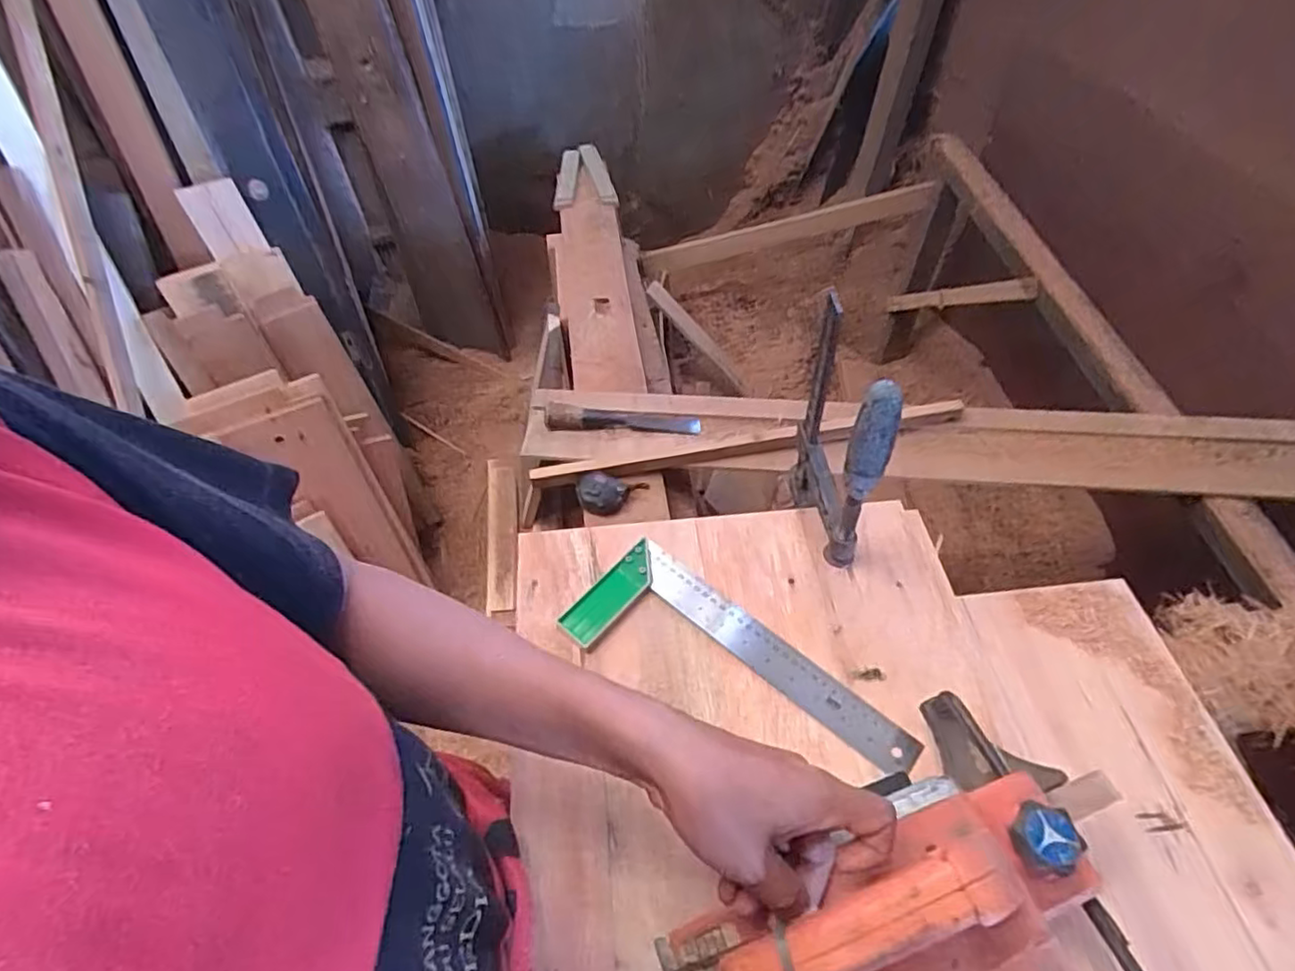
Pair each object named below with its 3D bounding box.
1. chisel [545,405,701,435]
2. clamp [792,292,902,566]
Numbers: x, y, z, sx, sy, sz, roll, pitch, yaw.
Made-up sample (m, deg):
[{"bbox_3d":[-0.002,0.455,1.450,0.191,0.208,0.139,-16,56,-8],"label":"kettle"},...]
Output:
[{"bbox_3d":[-0.041,-0.102,1.029,0.246,0.027,0.042,4,55,5],"label":"chisel"},{"bbox_3d":[0.176,-0.031,0.606,0.029,0.263,0.157,-3,54,-1],"label":"clamp"}]

